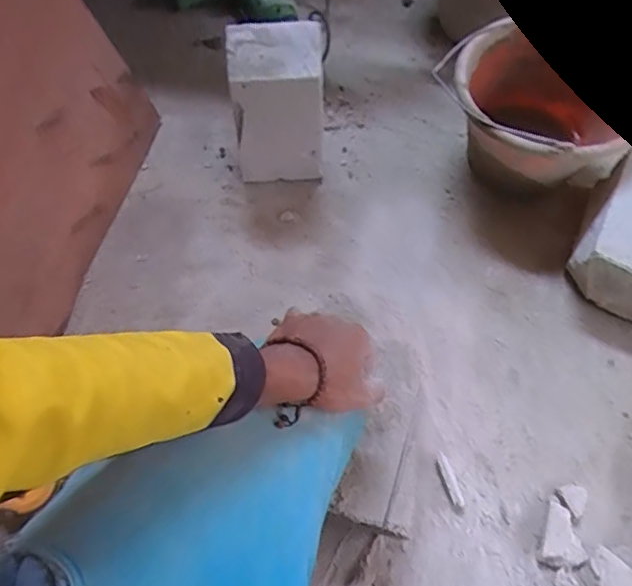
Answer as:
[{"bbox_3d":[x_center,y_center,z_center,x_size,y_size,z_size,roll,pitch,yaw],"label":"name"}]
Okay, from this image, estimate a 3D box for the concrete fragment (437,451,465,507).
[{"bbox_3d":[0.158,0.219,0.675,0.014,0.005,0.061,-17,64,-8],"label":"concrete fragment"}]

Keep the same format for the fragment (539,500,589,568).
[{"bbox_3d":[0.280,0.274,0.648,0.048,0.016,0.066,12,63,7],"label":"fragment"}]

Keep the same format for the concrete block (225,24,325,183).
[{"bbox_3d":[-0.053,-0.263,0.825,0.122,0.207,0.107,-3,63,0],"label":"concrete block"}]

